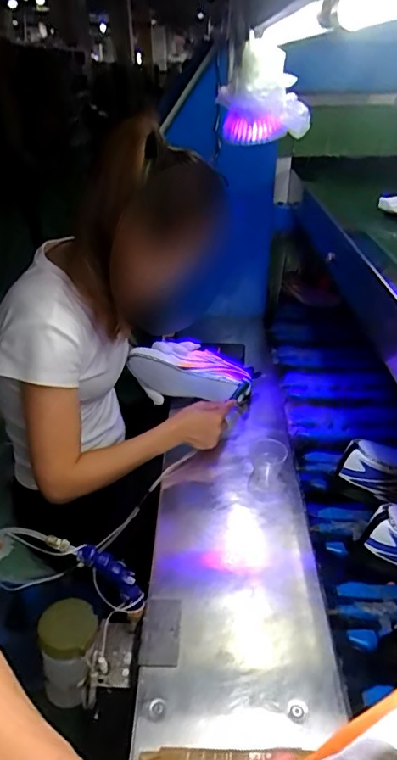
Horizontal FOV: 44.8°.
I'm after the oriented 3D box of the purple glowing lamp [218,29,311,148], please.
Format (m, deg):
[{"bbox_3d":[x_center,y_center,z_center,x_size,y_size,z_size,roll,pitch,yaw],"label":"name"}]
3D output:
[{"bbox_3d":[0.084,-0.376,0.641,0.082,0.109,0.097,-18,36,-25],"label":"purple glowing lamp"}]

